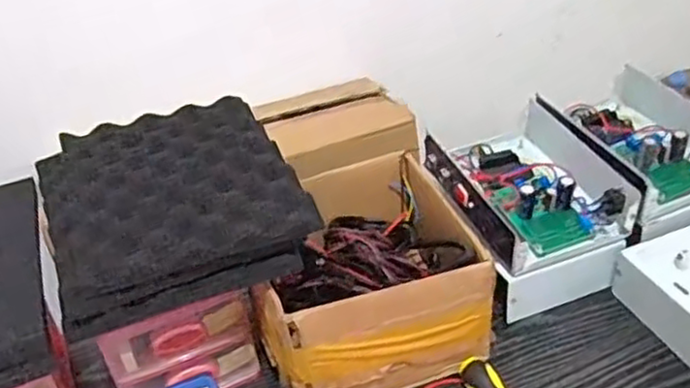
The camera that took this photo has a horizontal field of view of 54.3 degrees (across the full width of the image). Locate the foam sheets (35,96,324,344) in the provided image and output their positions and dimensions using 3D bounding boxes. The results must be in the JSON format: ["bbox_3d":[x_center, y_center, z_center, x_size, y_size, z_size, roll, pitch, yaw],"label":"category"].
[{"bbox_3d":[-0.162,0.001,0.627,0.219,0.035,0.299,-19,37,-17],"label":"foam sheets"}]

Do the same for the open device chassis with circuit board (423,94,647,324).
[{"bbox_3d":[0.206,0.005,0.747,0.173,0.096,0.228,-17,37,-15],"label":"open device chassis with circuit board"}]

